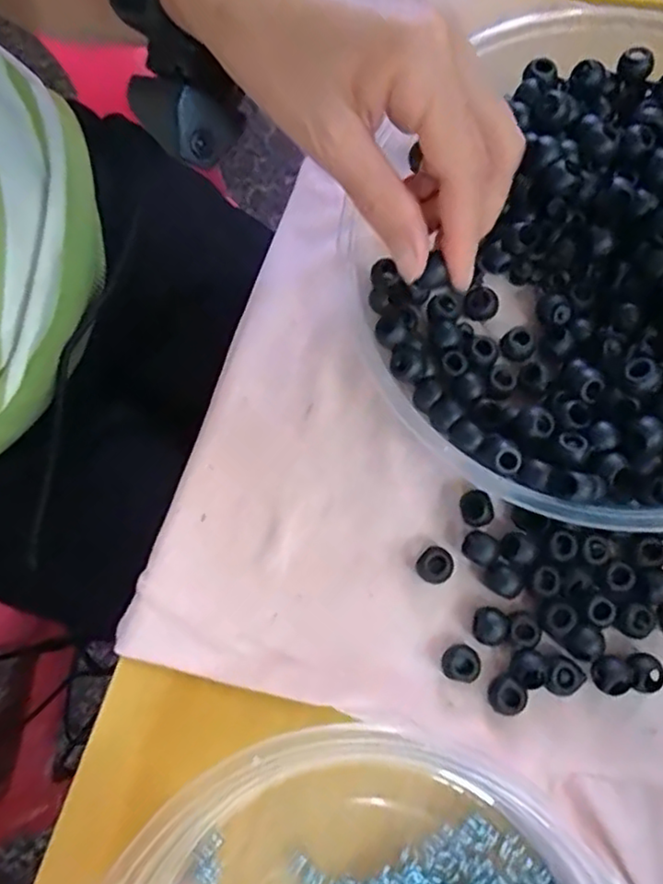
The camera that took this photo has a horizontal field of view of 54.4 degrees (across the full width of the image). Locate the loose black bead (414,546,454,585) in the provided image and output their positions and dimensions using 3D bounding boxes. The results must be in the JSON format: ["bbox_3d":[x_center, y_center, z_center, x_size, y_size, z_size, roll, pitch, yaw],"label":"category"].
[{"bbox_3d":[0.044,0.053,0.276,0.014,0.012,0.015,0,79,1],"label":"loose black bead"}]

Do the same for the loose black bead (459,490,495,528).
[{"bbox_3d":[0.063,0.029,0.280,0.014,0.012,0.015,0,79,1],"label":"loose black bead"}]

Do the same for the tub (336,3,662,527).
[{"bbox_3d":[0.128,-0.080,0.283,0.212,0.043,0.231,0,79,1],"label":"tub"}]

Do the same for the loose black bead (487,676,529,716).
[{"bbox_3d":[0.072,0.104,0.264,0.015,0.009,0.015,0,79,1],"label":"loose black bead"}]

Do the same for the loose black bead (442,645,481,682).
[{"bbox_3d":[0.054,0.092,0.268,0.015,0.008,0.015,0,79,1],"label":"loose black bead"}]

